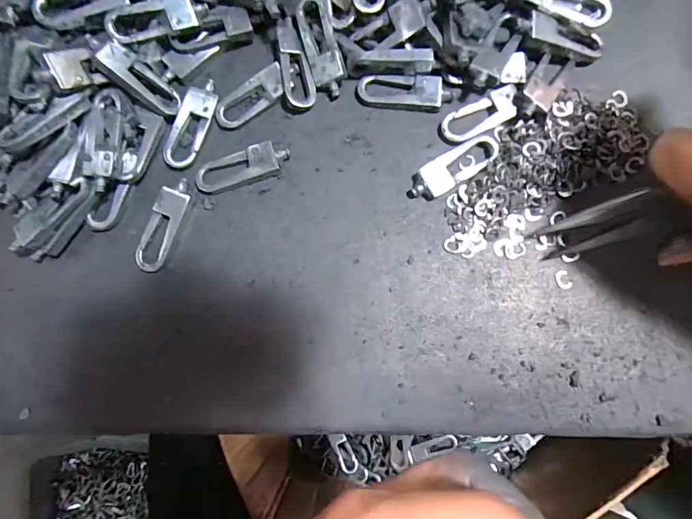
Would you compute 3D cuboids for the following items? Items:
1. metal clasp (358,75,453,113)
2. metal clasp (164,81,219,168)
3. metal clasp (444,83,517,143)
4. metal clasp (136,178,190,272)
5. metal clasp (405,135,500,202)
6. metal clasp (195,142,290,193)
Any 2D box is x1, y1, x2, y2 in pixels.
[{"bbox_3d":[0.027,-0.076,0.196,0.042,0.006,0.017,2,83,3],"label":"metal clasp"},{"bbox_3d":[-0.072,-0.064,0.196,0.016,0.004,0.043,19,84,4],"label":"metal clasp"},{"bbox_3d":[0.062,-0.066,0.192,0.036,0.004,0.015,-24,83,-1],"label":"metal clasp"},{"bbox_3d":[-0.083,-0.016,0.191,0.015,0.004,0.044,19,84,4],"label":"metal clasp"},{"bbox_3d":[0.048,-0.041,0.191,0.045,0.005,0.015,-30,83,-2],"label":"metal clasp"},{"bbox_3d":[-0.048,-0.042,0.193,0.043,0.006,0.015,-15,83,0],"label":"metal clasp"}]

